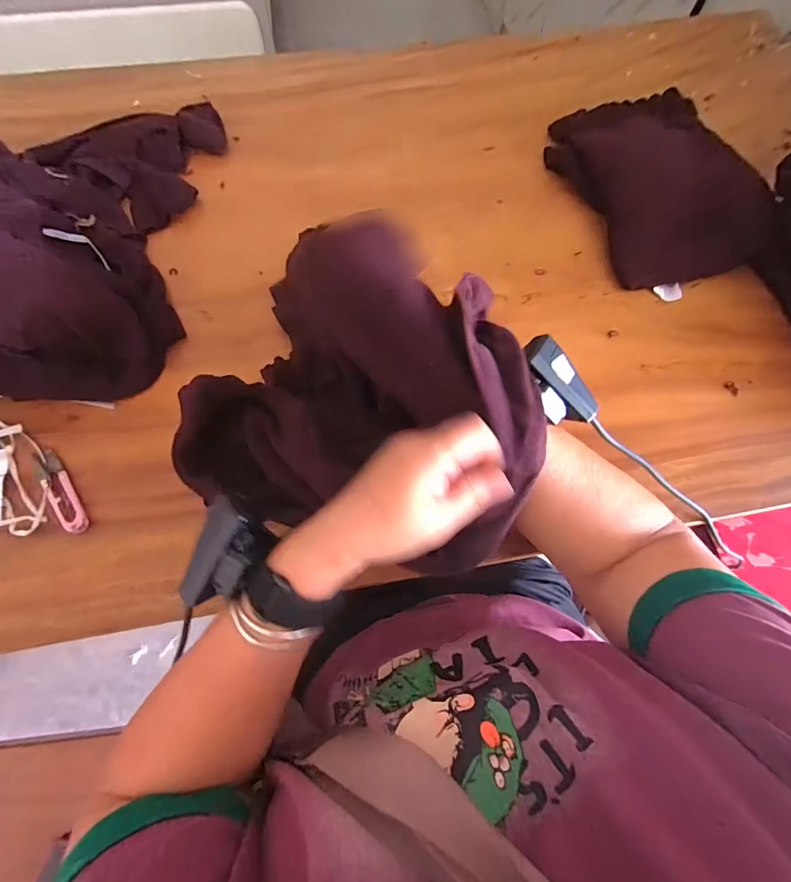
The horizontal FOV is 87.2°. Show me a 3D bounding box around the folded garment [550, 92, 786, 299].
[{"bbox_3d":[0.322,-0.320,0.498,0.190,0.049,0.273,-18,70,-9],"label":"folded garment"}]

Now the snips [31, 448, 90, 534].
[{"bbox_3d":[-0.316,0.047,0.389,0.025,0.012,0.096,-35,74,-15],"label":"snips"}]

